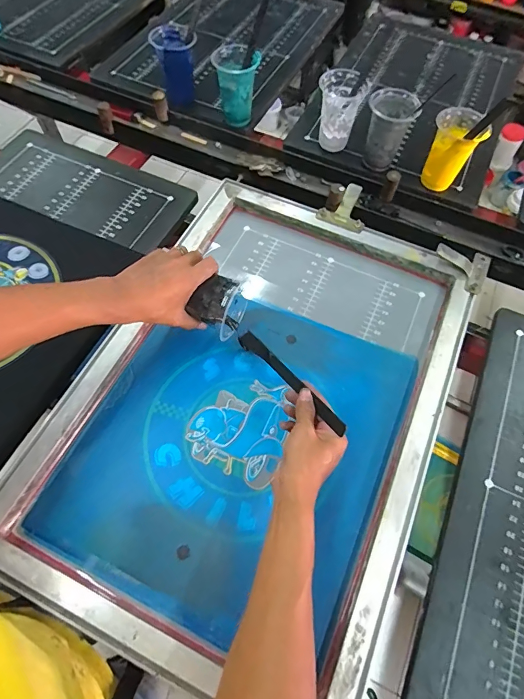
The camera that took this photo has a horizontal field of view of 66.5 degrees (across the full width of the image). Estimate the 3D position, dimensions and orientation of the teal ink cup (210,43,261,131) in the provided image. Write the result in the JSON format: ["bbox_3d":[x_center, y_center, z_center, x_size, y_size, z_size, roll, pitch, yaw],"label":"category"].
[{"bbox_3d":[-0.048,-0.526,0.799,0.088,0.123,0.106,5,63,1],"label":"teal ink cup"}]

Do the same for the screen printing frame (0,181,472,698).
[{"bbox_3d":[0.006,0.053,0.559,0.447,0.035,0.649,23,65,10],"label":"screen printing frame"}]

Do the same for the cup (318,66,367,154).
[{"bbox_3d":[0.146,-0.451,0.765,0.079,0.124,0.076,1,63,-1],"label":"cup"}]

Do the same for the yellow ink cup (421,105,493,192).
[{"bbox_3d":[0.336,-0.350,0.711,0.081,0.127,0.075,1,63,-1],"label":"yellow ink cup"}]

